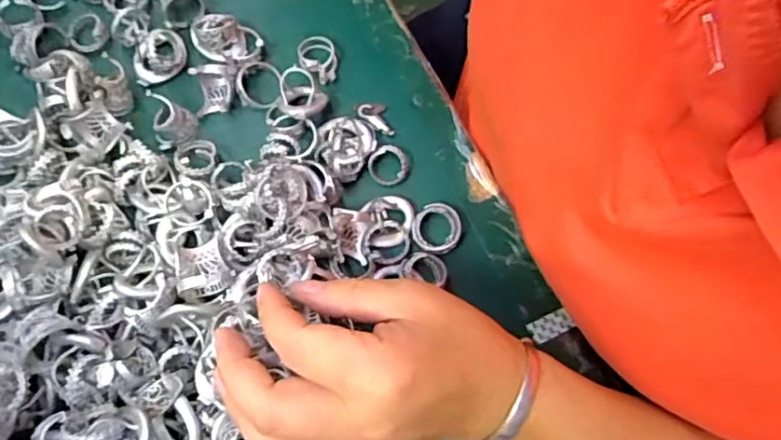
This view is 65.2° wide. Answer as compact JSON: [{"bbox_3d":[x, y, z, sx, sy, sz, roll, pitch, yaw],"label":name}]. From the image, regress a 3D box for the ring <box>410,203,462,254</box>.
[{"bbox_3d":[0.026,0.005,0.350,0.028,0.007,0.029,0,77,-1],"label":"ring"}]

